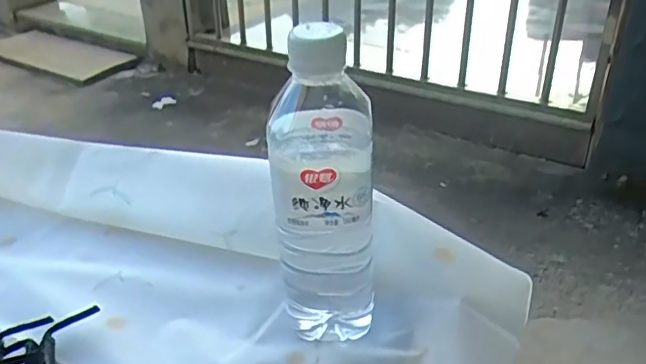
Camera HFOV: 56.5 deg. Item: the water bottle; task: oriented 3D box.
[{"bbox_3d":[0.000,0.004,0.378,0.060,0.213,0.067,-3,33,-2],"label":"water bottle"}]

